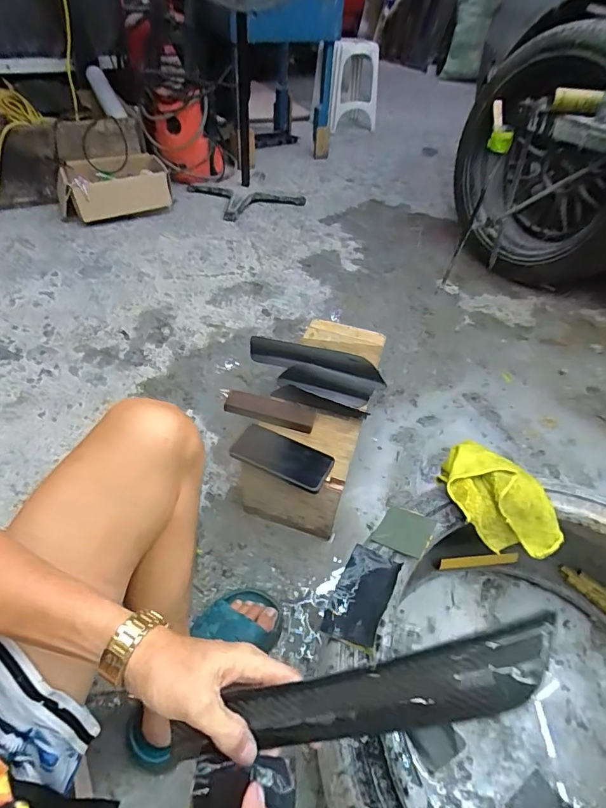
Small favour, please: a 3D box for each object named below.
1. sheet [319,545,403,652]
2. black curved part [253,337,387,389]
[{"bbox_3d":[0.073,0.238,0.549,0.065,0.005,0.111,15,58,26],"label":"sheet"},{"bbox_3d":[0.023,-0.086,0.901,0.284,0.043,0.055,14,47,9],"label":"black curved part"}]

